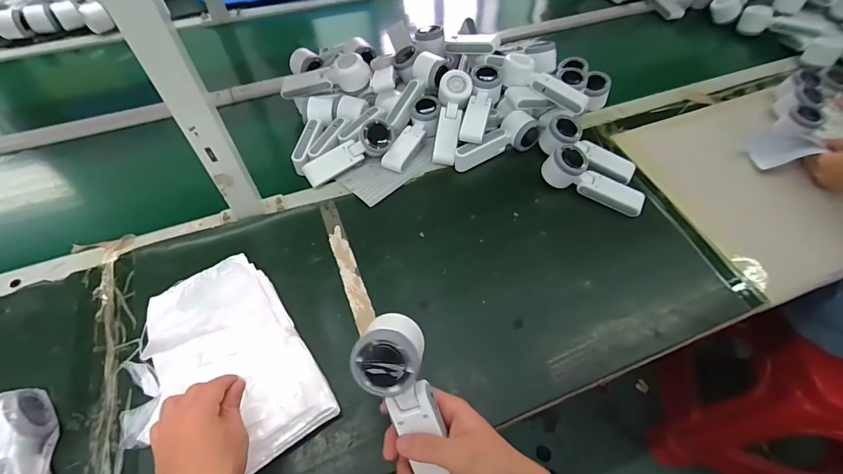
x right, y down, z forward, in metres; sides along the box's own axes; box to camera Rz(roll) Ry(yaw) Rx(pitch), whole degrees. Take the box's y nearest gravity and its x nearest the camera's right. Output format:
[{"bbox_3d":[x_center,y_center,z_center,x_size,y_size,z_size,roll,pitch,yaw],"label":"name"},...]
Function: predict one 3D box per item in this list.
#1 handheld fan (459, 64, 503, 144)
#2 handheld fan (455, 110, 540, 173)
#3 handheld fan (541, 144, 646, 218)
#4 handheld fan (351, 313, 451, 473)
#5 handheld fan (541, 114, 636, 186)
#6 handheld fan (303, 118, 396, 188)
[{"bbox_3d":[0.108,-0.235,0.695,0.056,0.067,0.177,10,59,5],"label":"handheld fan"},{"bbox_3d":[0.130,-0.174,0.686,0.164,0.056,0.055,-19,58,-14],"label":"handheld fan"},{"bbox_3d":[0.285,-0.095,0.644,0.167,0.057,0.049,23,58,14],"label":"handheld fan"},{"bbox_3d":[-0.009,0.152,0.353,0.067,0.049,0.165,-21,99,-14],"label":"handheld fan"},{"bbox_3d":[0.284,-0.151,0.679,0.175,0.056,0.074,23,58,14],"label":"handheld fan"},{"bbox_3d":[-0.121,-0.145,0.662,0.165,0.053,0.054,-31,61,-20],"label":"handheld fan"}]

